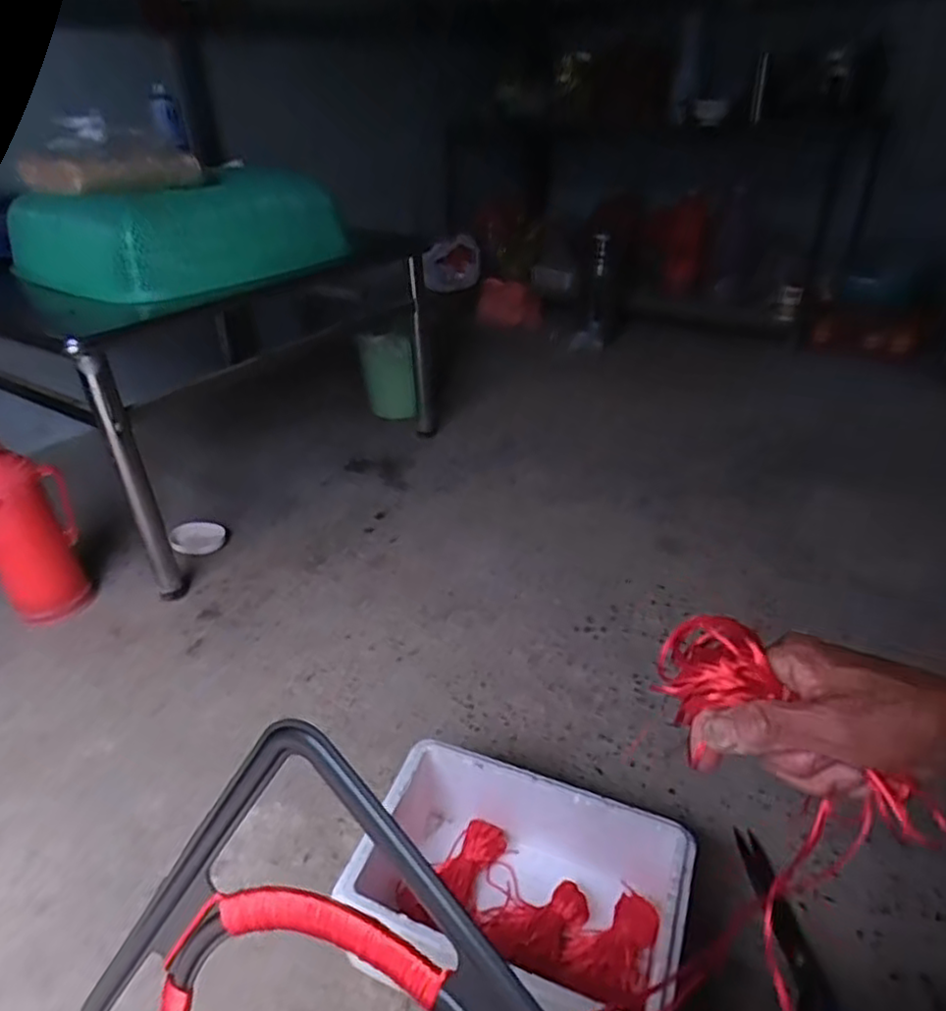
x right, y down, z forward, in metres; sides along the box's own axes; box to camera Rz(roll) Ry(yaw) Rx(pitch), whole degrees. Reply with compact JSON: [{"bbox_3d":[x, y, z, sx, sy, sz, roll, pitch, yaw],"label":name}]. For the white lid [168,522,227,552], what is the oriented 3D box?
[{"bbox_3d":[-0.610,0.072,1.475,0.118,0.026,0.115,-11,33,-13],"label":"white lid"}]

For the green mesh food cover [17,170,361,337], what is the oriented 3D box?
[{"bbox_3d":[-0.650,-0.596,1.462,0.548,0.189,0.548,22,40,33],"label":"green mesh food cover"}]

